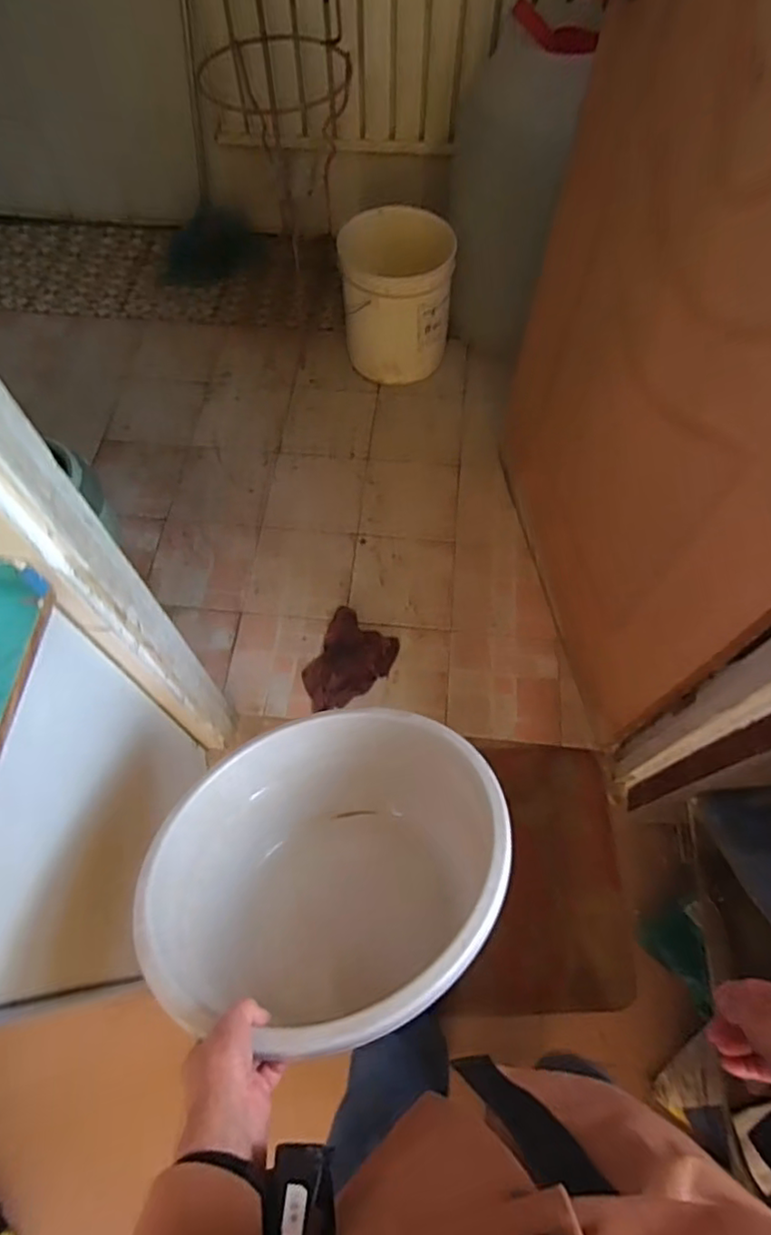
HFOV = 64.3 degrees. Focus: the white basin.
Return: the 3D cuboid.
[{"bbox_3d":[-0.046,0.295,0.659,0.365,0.211,0.366,-11,31,7],"label":"white basin"}]

